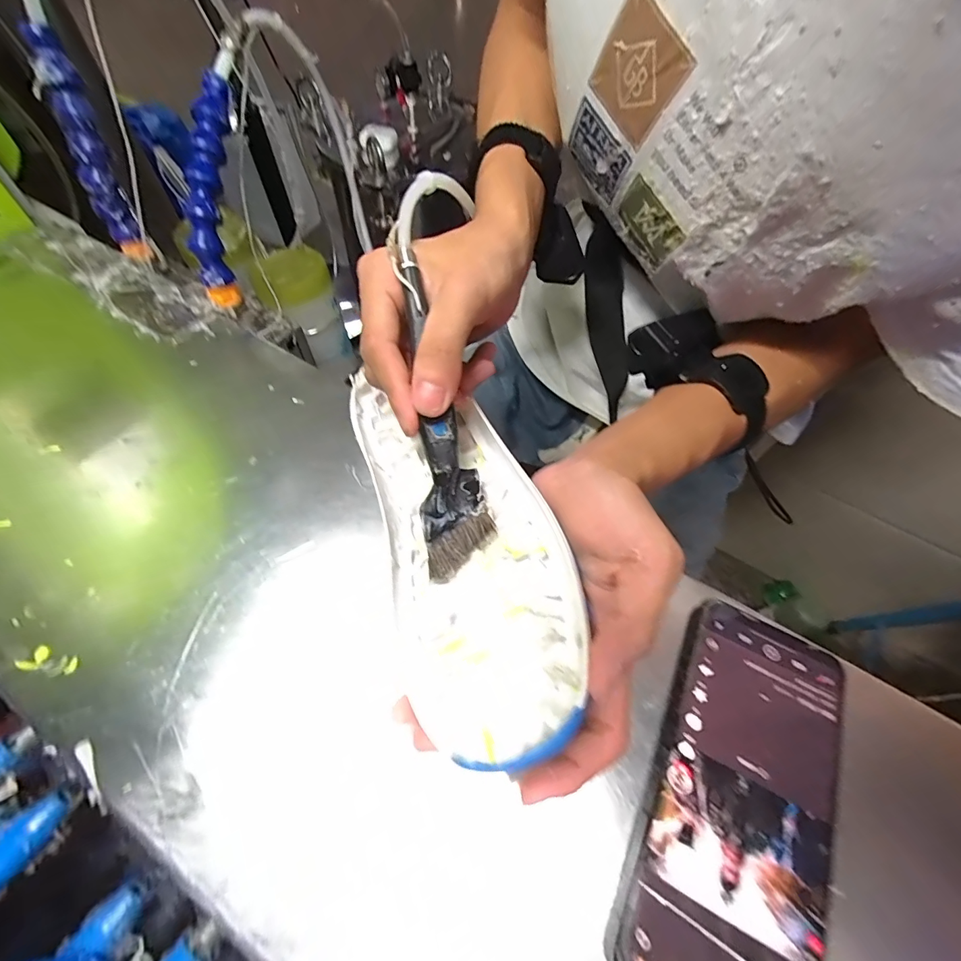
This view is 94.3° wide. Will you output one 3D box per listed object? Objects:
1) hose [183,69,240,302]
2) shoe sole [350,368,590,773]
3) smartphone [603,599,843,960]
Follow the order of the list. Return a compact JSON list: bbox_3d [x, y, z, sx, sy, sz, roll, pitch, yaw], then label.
[{"bbox_3d":[-0.198,-0.209,0.329,0.022,0.150,0.032,12,19,6],"label":"hose"},{"bbox_3d":[-0.013,0.021,0.230,0.083,0.033,0.215,-16,54,-11],"label":"shoe sole"},{"bbox_3d":[0.114,0.136,0.196,0.071,0.011,0.157,25,60,14],"label":"smartphone"}]

